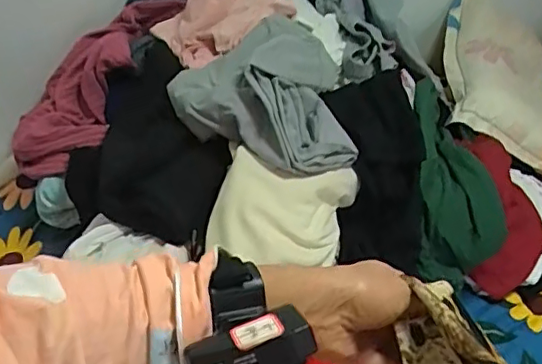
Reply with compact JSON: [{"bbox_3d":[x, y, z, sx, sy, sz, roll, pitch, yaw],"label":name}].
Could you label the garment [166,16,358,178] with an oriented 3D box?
[{"bbox_3d":[-0.013,-0.155,0.931,0.271,0.128,0.287,5,40,-6],"label":"garment"}]

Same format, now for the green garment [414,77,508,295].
[{"bbox_3d":[0.310,-0.024,1.038,0.136,0.146,0.377,-4,70,-15],"label":"green garment"}]

